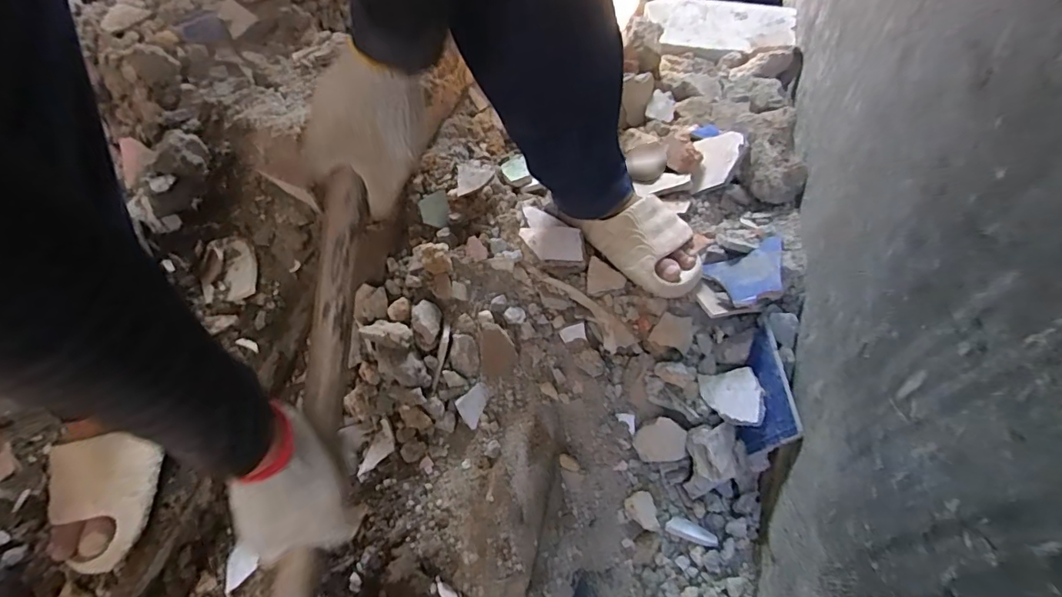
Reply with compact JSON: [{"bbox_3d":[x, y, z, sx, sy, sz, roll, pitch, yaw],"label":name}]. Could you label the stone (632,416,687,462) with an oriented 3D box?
[{"bbox_3d":[0.186,0.204,0.753,0.073,0.022,0.060,-13,84,11],"label":"stone"}]

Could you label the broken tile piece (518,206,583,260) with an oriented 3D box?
[{"bbox_3d":[0.030,-0.099,0.778,0.087,0.013,0.101,-3,58,1],"label":"broken tile piece"}]

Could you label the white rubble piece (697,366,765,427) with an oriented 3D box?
[{"bbox_3d":[0.265,0.130,0.684,0.077,0.016,0.082,-30,45,30],"label":"white rubble piece"}]

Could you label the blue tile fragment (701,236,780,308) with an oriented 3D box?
[{"bbox_3d":[0.318,-0.043,0.727,0.123,0.014,0.110,-28,32,1],"label":"blue tile fragment"}]

